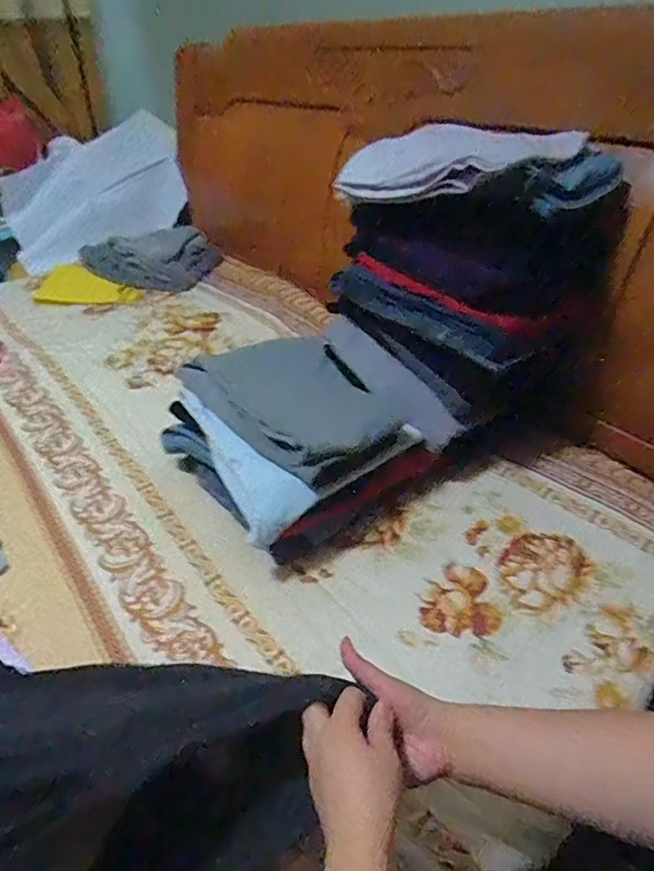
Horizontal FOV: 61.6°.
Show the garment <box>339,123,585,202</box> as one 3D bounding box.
[{"bbox_3d":[0.147,-0.368,0.741,0.067,0.084,0.379,-29,31,-30],"label":"garment"}]

